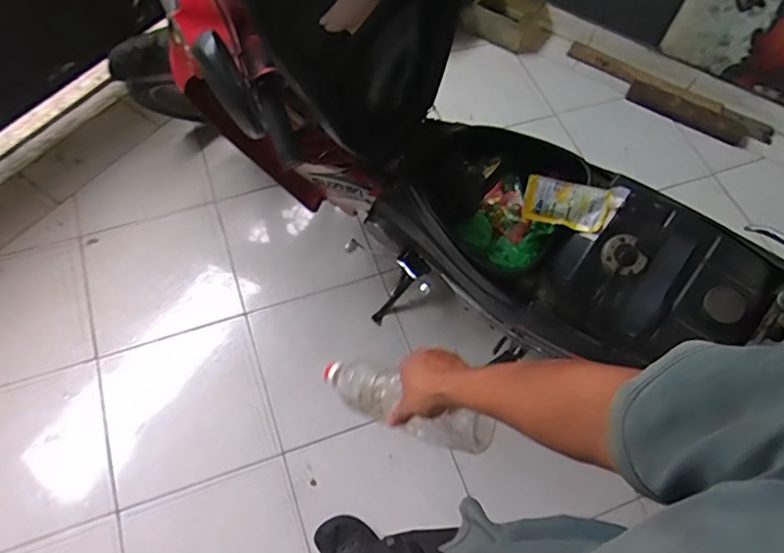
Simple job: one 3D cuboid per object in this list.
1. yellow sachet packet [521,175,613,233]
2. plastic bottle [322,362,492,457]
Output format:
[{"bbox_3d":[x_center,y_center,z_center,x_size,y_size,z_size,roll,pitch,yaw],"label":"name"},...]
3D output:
[{"bbox_3d":[0.291,-0.125,0.940,0.140,0.032,0.076,18,99,16],"label":"yellow sachet packet"},{"bbox_3d":[0.007,0.174,0.759,0.278,0.057,0.057,18,61,32],"label":"plastic bottle"}]

